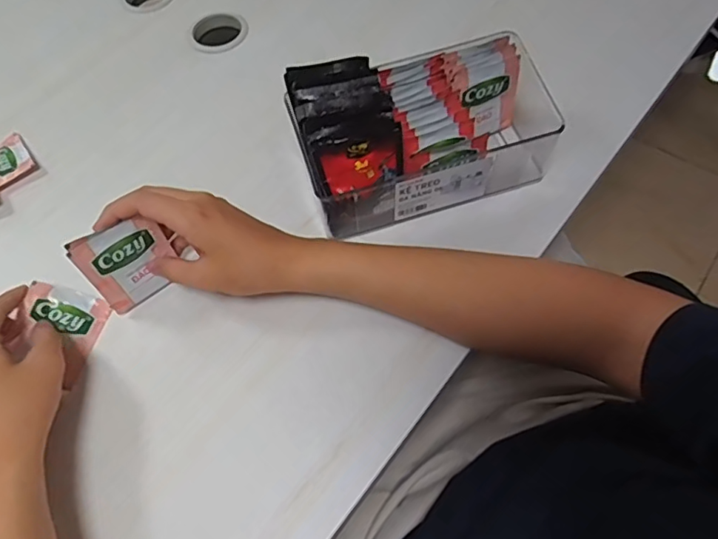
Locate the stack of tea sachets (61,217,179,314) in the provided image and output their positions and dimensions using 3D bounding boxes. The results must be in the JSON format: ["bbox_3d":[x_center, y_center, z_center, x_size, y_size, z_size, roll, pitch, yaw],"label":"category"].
[{"bbox_3d":[-0.182,-0.005,0.426,0.064,0.077,0.008,-35,49,-17],"label":"stack of tea sachets"}]

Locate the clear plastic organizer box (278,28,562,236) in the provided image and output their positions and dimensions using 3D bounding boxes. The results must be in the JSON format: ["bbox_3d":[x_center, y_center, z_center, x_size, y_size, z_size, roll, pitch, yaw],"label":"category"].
[{"bbox_3d":[0.065,-0.121,0.468,0.230,0.110,0.113,-17,62,-6],"label":"clear plastic organizer box"}]

